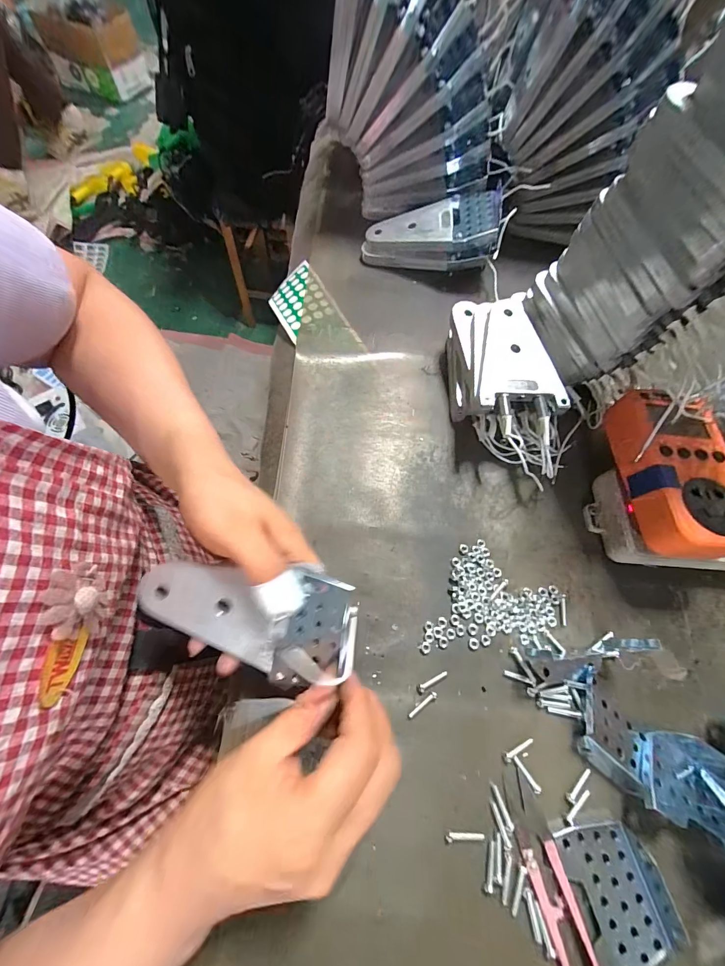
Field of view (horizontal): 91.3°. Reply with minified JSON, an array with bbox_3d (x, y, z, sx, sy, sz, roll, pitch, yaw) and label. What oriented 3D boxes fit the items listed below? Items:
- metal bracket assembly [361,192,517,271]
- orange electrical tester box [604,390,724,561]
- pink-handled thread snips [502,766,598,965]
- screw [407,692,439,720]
[{"bbox_3d":[0.076,-0.275,0.391,0.150,0.050,0.076,1,67,14],"label":"metal bracket assembly"},{"bbox_3d":[0.230,-0.010,0.262,0.071,0.032,0.127,5,68,0],"label":"orange electrical tester box"},{"bbox_3d":[0.110,0.232,0.207,0.021,0.008,0.102,-14,69,-7],"label":"pink-handled thread snips"},{"bbox_3d":[0.041,0.150,0.238,0.024,0.004,0.004,-32,72,-13],"label":"screw"}]

